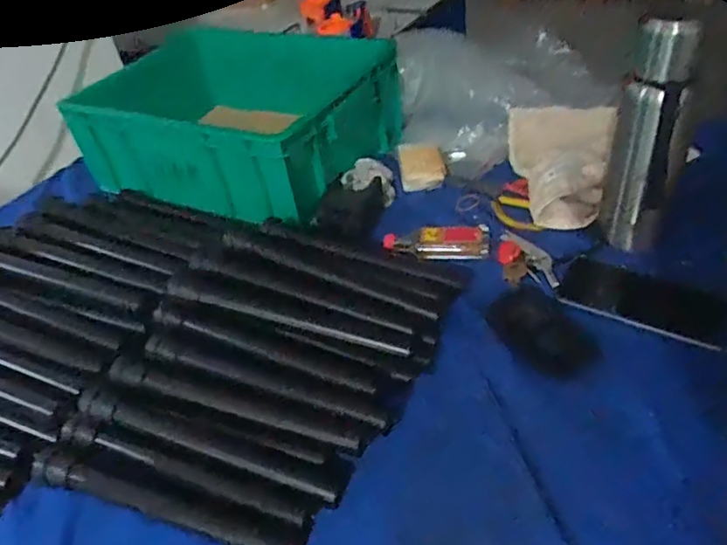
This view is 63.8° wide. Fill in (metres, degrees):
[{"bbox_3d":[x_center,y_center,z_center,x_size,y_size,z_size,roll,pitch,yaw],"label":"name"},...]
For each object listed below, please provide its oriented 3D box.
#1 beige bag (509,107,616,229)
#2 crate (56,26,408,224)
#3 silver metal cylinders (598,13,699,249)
[{"bbox_3d":[0.247,-0.140,0.734,0.128,0.051,0.202,4,43,13],"label":"beige bag"},{"bbox_3d":[-0.176,-0.224,0.856,0.428,0.131,0.294,16,47,25],"label":"crate"},{"bbox_3d":[0.283,-0.134,0.588,0.058,0.231,0.051,12,46,21],"label":"silver metal cylinders"}]

